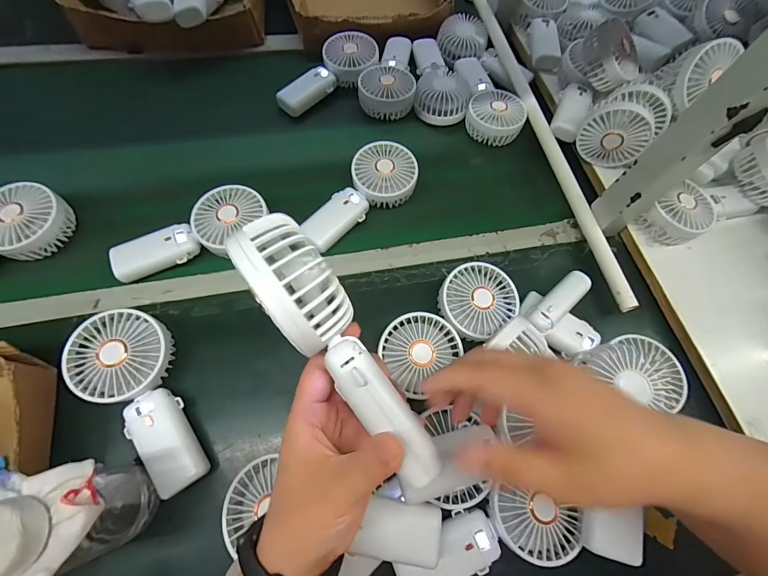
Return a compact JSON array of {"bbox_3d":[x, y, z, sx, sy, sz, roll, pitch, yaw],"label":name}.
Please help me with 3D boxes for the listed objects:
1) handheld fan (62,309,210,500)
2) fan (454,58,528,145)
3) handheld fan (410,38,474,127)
[{"bbox_3d":[-0.229,0.104,0.351,0.087,0.049,0.182,-40,75,-16],"label":"handheld fan"},{"bbox_3d":[0.170,-0.312,0.575,0.084,0.041,0.188,-2,68,-3],"label":"fan"},{"bbox_3d":[0.092,-0.349,0.580,0.084,0.043,0.184,3,68,-1],"label":"handheld fan"}]

